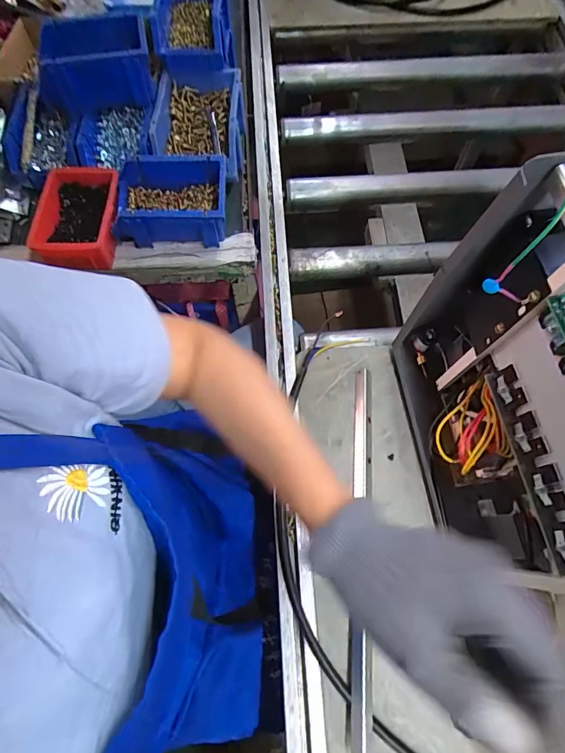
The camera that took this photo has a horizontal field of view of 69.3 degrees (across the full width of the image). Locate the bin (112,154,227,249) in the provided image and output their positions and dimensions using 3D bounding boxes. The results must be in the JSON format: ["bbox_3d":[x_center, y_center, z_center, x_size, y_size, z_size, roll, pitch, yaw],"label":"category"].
[{"bbox_3d":[-0.155,-0.244,0.580,0.158,0.070,0.102,-2,69,0],"label":"bin"}]

